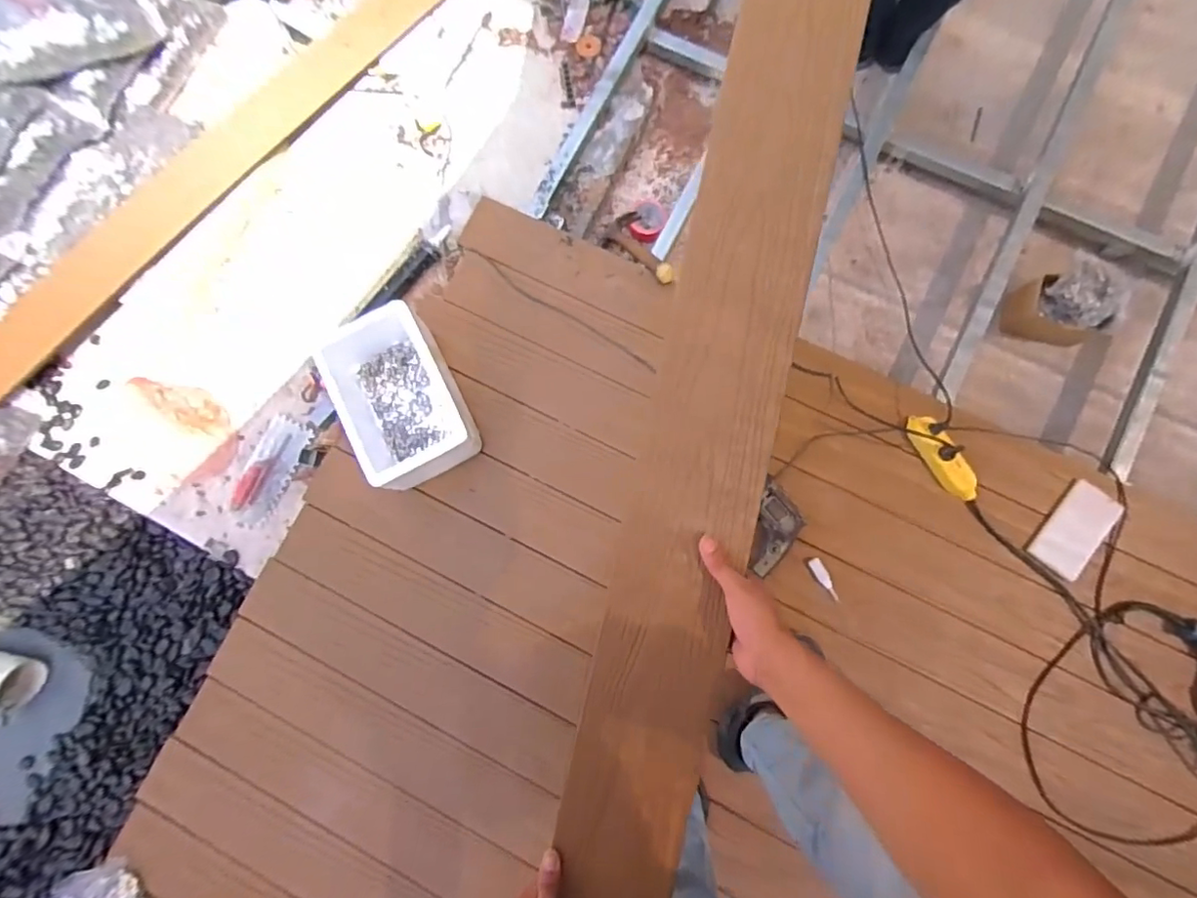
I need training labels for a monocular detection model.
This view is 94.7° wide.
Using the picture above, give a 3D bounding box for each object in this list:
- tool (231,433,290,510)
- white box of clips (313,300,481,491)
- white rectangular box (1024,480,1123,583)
[{"bbox_3d":[-0.864,0.054,1.407,0.041,0.035,0.219,28,72,8],"label":"tool"},{"bbox_3d":[-0.440,-0.123,1.231,0.243,0.167,0.391,-30,81,-3],"label":"white box of clips"},{"bbox_3d":[1.013,0.169,1.170,0.111,0.016,0.198,36,84,7],"label":"white rectangular box"}]

